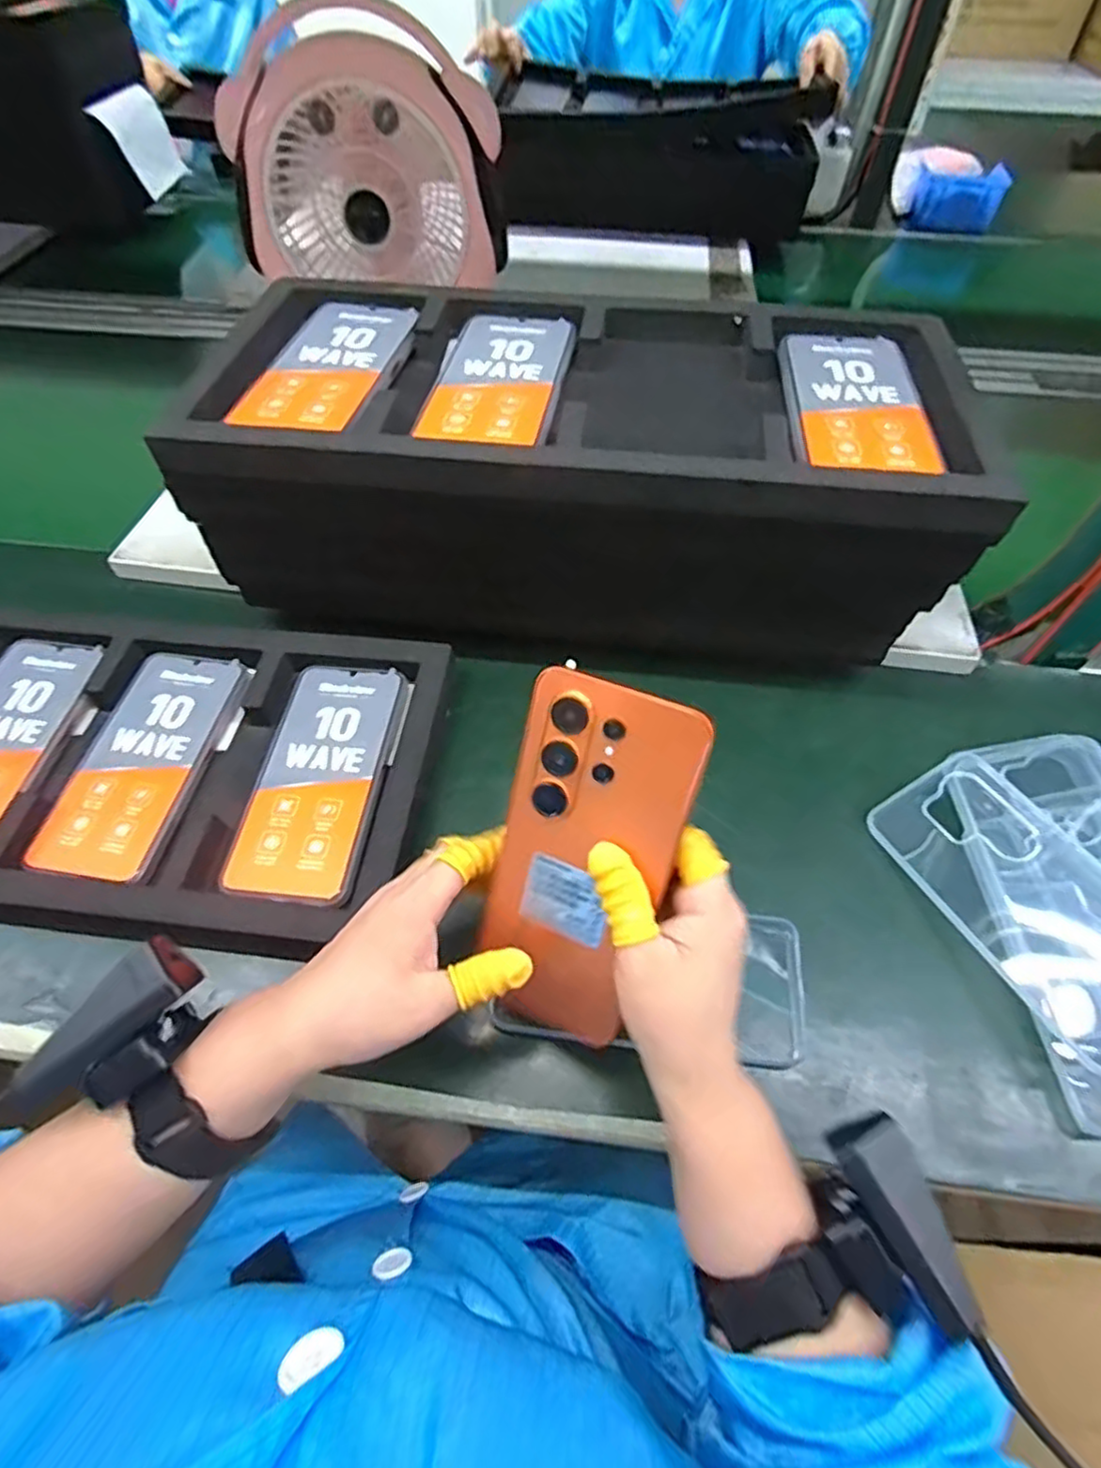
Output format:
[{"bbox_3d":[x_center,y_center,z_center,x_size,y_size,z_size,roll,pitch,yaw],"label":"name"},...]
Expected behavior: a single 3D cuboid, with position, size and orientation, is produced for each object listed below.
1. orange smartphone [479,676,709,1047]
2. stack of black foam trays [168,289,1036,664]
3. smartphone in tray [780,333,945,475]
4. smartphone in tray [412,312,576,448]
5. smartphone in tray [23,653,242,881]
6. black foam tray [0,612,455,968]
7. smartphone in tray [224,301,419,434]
[{"bbox_3d":[0.012,0.061,0.300,0.075,0.169,0.008,20,20,13],"label":"orange smartphone"},{"bbox_3d":[0.016,-0.184,0.485,0.474,0.162,0.218,6,55,4],"label":"stack of black foam trays"},{"bbox_3d":[0.189,-0.213,0.421,0.081,0.005,0.153,4,56,4],"label":"smartphone in tray"},{"bbox_3d":[-0.033,-0.235,0.439,0.082,0.005,0.157,8,56,5],"label":"smartphone in tray"},{"bbox_3d":[-0.276,0.015,0.451,0.075,0.008,0.169,8,56,5],"label":"smartphone in tray"},{"bbox_3d":[-0.318,0.015,0.452,0.477,0.032,0.224,7,55,4],"label":"black foam tray"},{"bbox_3d":[-0.148,-0.247,0.445,0.077,0.007,0.156,13,56,8],"label":"smartphone in tray"}]

